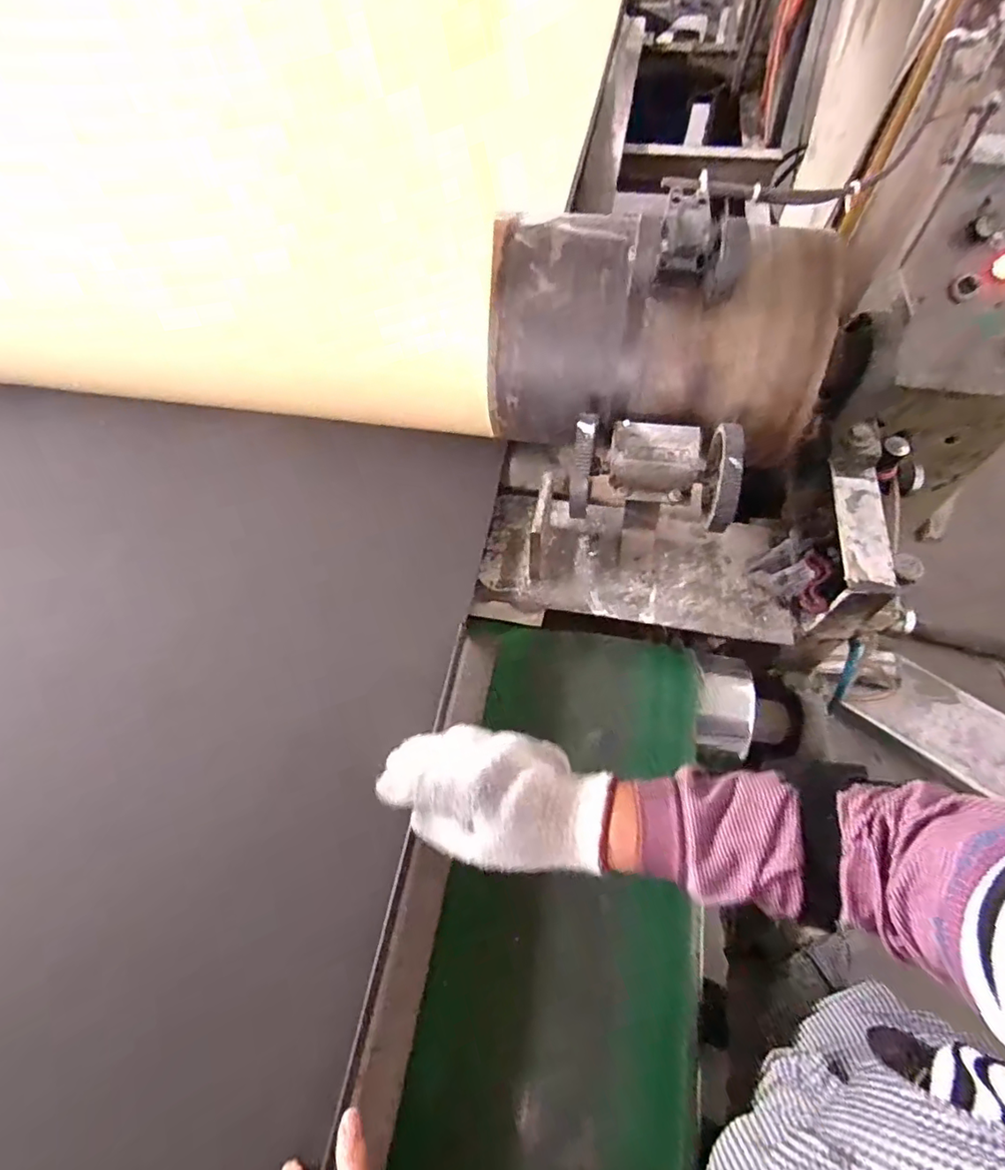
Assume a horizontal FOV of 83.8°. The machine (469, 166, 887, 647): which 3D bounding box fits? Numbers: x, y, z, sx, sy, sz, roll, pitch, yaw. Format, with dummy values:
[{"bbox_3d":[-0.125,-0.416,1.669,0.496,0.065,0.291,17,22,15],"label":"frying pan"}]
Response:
[{"bbox_3d":[0.185,-0.147,0.571,0.410,0.298,0.334,6,61,6],"label":"machine"}]

